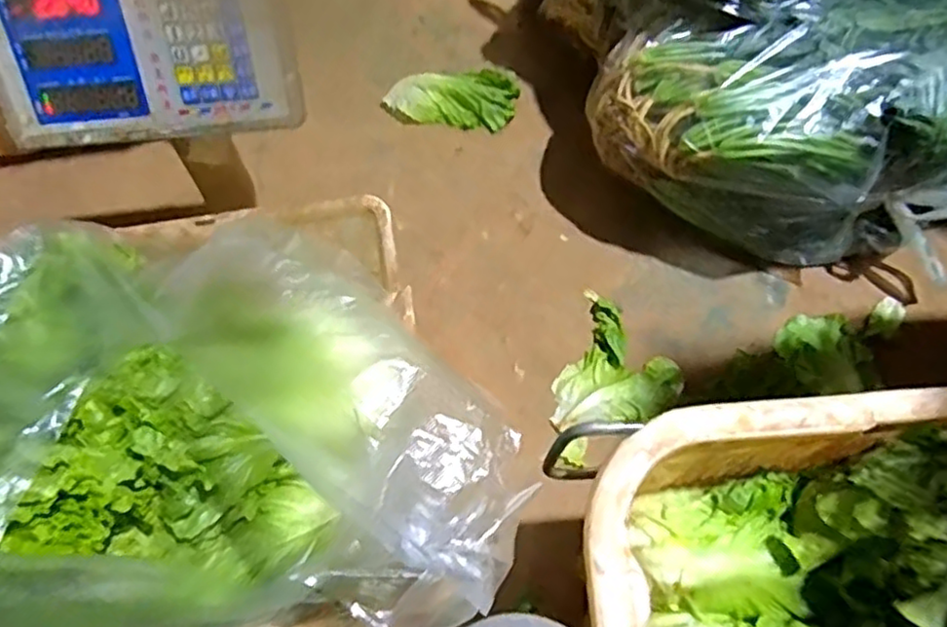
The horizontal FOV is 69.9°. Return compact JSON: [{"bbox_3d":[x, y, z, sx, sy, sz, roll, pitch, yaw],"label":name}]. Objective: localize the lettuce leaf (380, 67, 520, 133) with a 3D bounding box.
[{"bbox_3d":[-0.029,-0.294,0.939,0.182,0.035,0.078,-6,67,-3],"label":"lettuce leaf"}]

